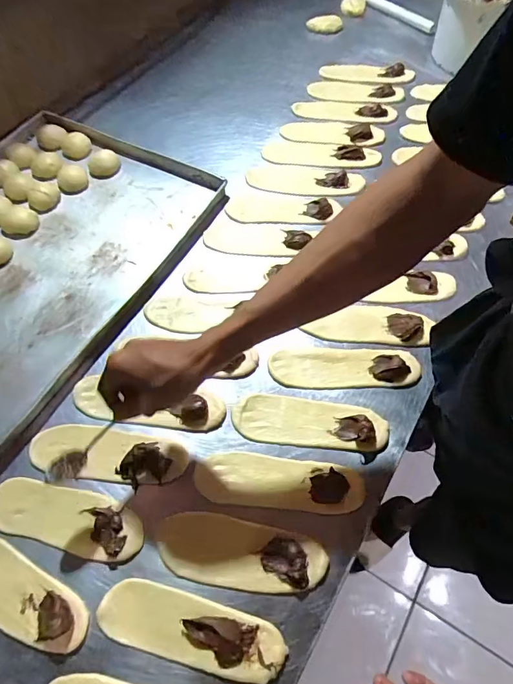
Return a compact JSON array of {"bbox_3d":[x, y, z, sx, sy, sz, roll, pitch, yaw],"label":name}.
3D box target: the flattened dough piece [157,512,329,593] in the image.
[{"bbox_3d":[-0.019,0.240,0.481,0.191,0.017,0.071,7,62,6],"label":"flattened dough piece"}]

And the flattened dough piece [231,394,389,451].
[{"bbox_3d":[0.069,0.102,0.552,0.197,0.025,0.066,4,64,7],"label":"flattened dough piece"}]

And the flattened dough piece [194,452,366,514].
[{"bbox_3d":[0.027,0.175,0.525,0.204,0.006,0.062,4,62,4],"label":"flattened dough piece"}]

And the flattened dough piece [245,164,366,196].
[{"bbox_3d":[0.089,-0.297,0.773,0.211,0.016,0.062,5,62,5],"label":"flattened dough piece"}]

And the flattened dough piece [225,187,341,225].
[{"bbox_3d":[0.046,-0.245,0.747,0.195,0.021,0.076,1,62,2],"label":"flattened dough piece"}]

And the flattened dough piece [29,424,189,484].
[{"bbox_3d":[-0.193,0.141,0.541,0.202,0.019,0.067,5,62,5],"label":"flattened dough piece"}]

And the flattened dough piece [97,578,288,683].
[{"bbox_3d":[-0.071,0.305,0.448,0.197,0.012,0.061,11,63,8],"label":"flattened dough piece"}]

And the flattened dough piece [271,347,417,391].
[{"bbox_3d":[0.122,0.033,0.590,0.201,0.018,0.063,-1,62,2],"label":"flattened dough piece"}]

